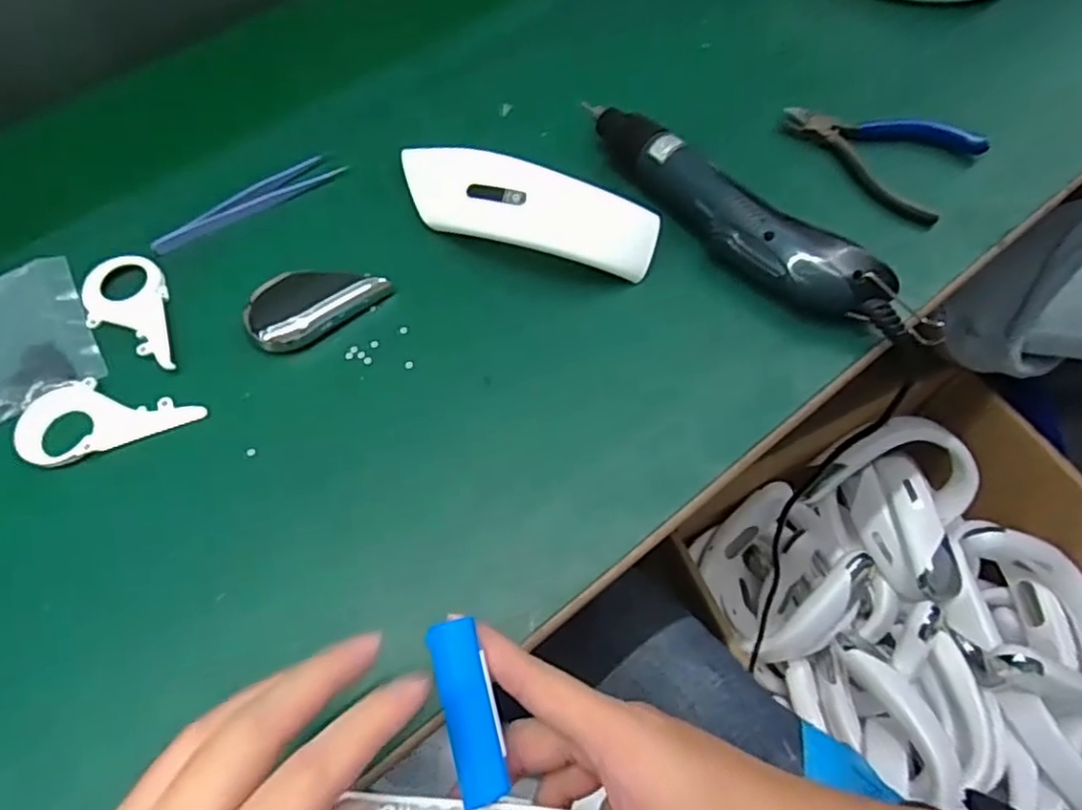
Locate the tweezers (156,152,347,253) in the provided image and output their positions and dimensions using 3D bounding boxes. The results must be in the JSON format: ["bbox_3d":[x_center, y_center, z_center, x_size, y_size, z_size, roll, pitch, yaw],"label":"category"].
[{"bbox_3d":[-0.188,-0.131,0.433,0.123,0.005,0.023,-30,68,-13],"label":"tweezers"}]

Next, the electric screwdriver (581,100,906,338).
[{"bbox_3d":[0.111,-0.110,0.406,0.233,0.041,0.040,42,71,18],"label":"electric screwdriver"}]

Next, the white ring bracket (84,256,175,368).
[{"bbox_3d":[-0.241,-0.054,0.394,0.046,0.005,0.091,-17,66,-8],"label":"white ring bracket"}]

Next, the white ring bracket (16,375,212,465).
[{"bbox_3d":[-0.235,0.002,0.368,0.093,0.004,0.047,-21,66,-9],"label":"white ring bracket"}]

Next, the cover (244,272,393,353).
[{"bbox_3d":[-0.134,-0.063,0.398,0.078,0.009,0.044,-34,69,-15],"label":"cover"}]

